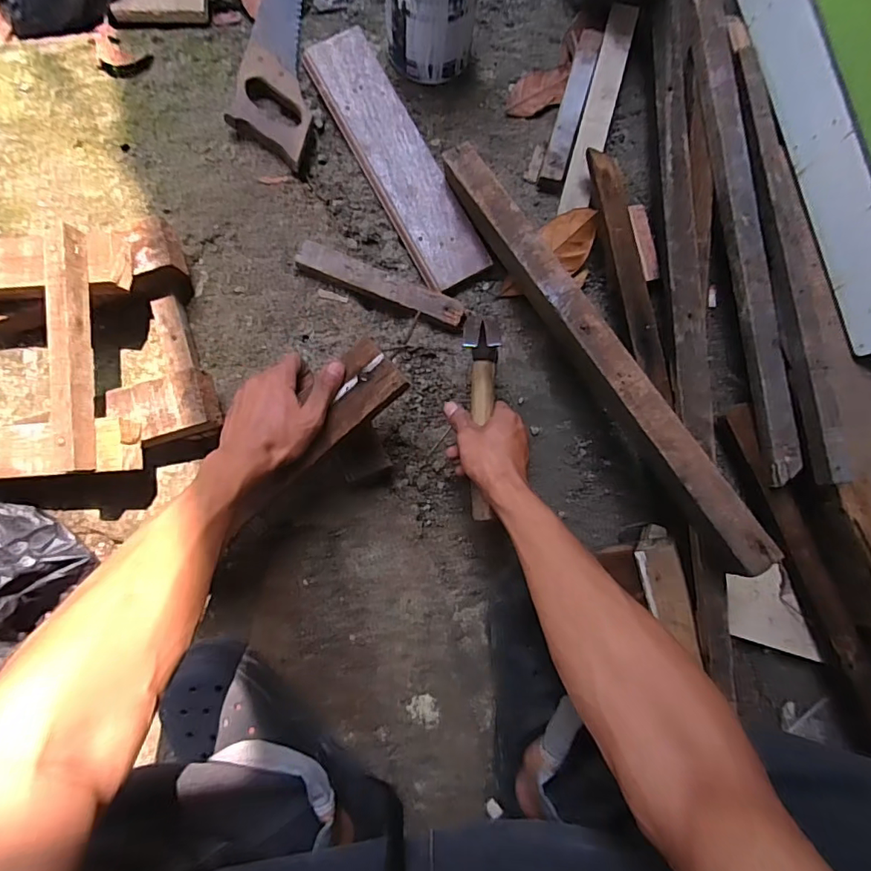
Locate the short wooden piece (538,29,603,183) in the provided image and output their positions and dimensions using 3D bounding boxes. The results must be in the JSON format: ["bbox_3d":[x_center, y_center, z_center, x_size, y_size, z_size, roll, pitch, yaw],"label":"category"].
[{"bbox_3d":[0.172,-0.419,0.653,0.028,0.035,0.211,17,83,-3],"label":"short wooden piece"}]

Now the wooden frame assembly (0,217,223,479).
[{"bbox_3d":[-0.395,-0.081,0.525,0.284,0.119,0.254,-12,85,-6],"label":"wooden frame assembly"}]

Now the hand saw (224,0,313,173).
[{"bbox_3d":[-0.183,-0.539,0.634,0.084,0.033,0.402,7,83,-4],"label":"hand saw"}]

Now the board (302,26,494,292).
[{"bbox_3d":[-0.048,-0.344,0.634,0.084,0.018,0.348,-29,87,-7],"label":"board"}]

